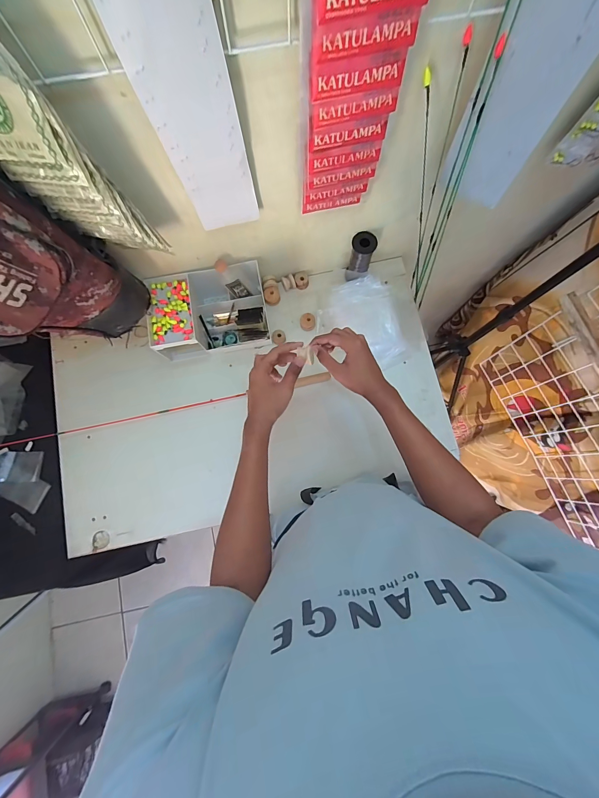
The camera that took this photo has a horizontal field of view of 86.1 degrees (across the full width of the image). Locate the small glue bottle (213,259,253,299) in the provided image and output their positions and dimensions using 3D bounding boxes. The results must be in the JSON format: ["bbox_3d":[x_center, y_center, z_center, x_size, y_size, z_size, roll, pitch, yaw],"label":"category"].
[{"bbox_3d":[-0.140,-0.240,0.654,0.035,0.093,0.025,-46,45,-7],"label":"small glue bottle"}]

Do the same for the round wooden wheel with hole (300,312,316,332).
[{"bbox_3d":[0.018,-0.172,0.711,0.032,0.016,0.039,-11,80,-1],"label":"round wooden wheel with hole"}]

